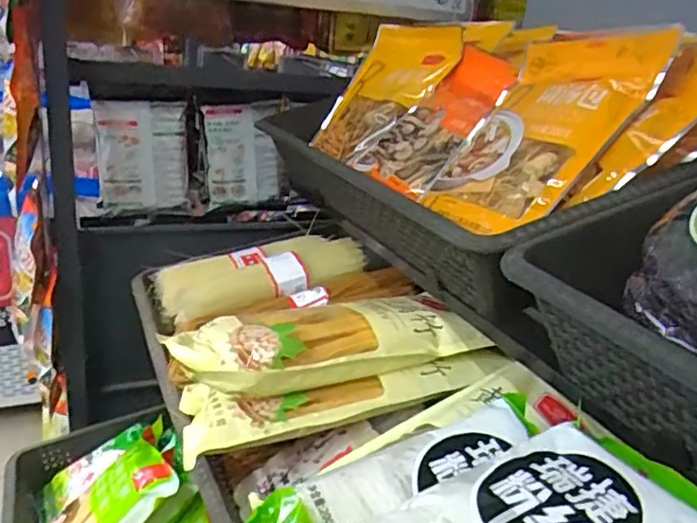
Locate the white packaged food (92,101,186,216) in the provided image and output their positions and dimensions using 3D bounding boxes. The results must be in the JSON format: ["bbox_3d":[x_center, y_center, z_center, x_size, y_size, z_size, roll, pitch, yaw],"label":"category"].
[{"bbox_3d":[-0.339,-0.171,1.025,0.139,0.171,0.038,-6,23,-27],"label":"white packaged food"}]

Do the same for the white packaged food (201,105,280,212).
[{"bbox_3d":[-0.191,-0.170,1.105,0.132,0.200,0.026,0,21,-14],"label":"white packaged food"}]

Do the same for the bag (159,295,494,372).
[{"bbox_3d":[-0.025,0.077,0.636,0.296,0.041,0.130,-4,22,-23],"label":"bag"}]

